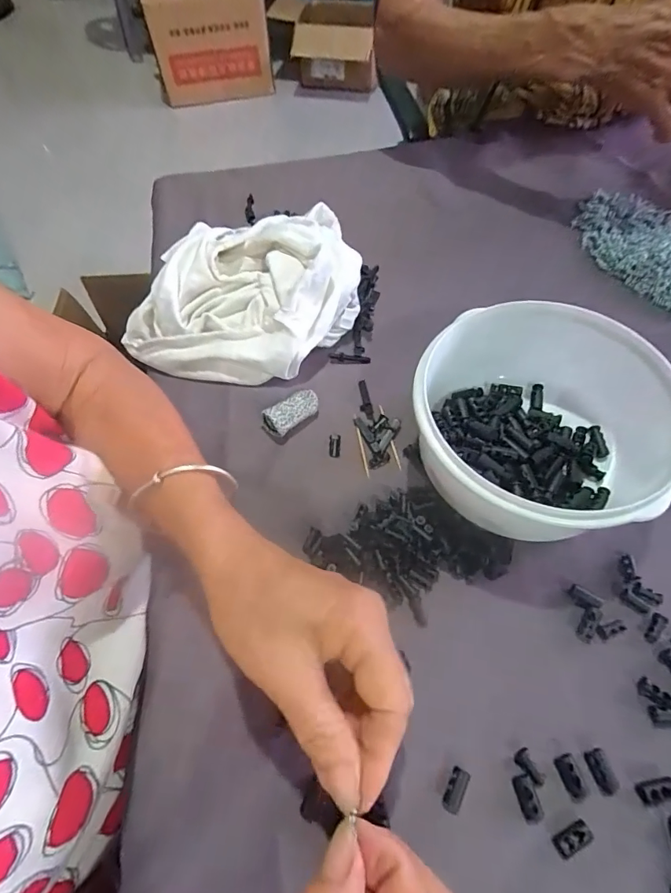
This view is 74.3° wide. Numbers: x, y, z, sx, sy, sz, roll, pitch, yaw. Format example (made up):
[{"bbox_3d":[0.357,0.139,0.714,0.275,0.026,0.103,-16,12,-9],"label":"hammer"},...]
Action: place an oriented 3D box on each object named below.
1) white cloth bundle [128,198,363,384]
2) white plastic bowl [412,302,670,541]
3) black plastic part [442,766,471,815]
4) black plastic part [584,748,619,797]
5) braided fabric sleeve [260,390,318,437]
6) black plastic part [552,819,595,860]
[{"bbox_3d":[-0.086,-0.143,0.401,0.210,0.064,0.178,-9,60,-3],"label":"white cloth bundle"},{"bbox_3d":[0.131,-0.012,0.302,0.147,0.075,0.155,-1,60,1],"label":"white plastic bowl"},{"bbox_3d":[0.064,0.185,0.238,0.009,0.009,0.020,24,63,14],"label":"black plastic part"},{"bbox_3d":[0.144,0.175,0.238,0.011,0.004,0.020,-15,61,-7],"label":"black plastic part"},{"bbox_3d":[-0.034,-0.028,0.356,0.047,0.018,0.023,-39,66,-19],"label":"braided fabric sleeve"},{"bbox_3d":[0.121,0.200,0.225,0.019,0.005,0.011,-22,62,-11],"label":"black plastic part"}]

